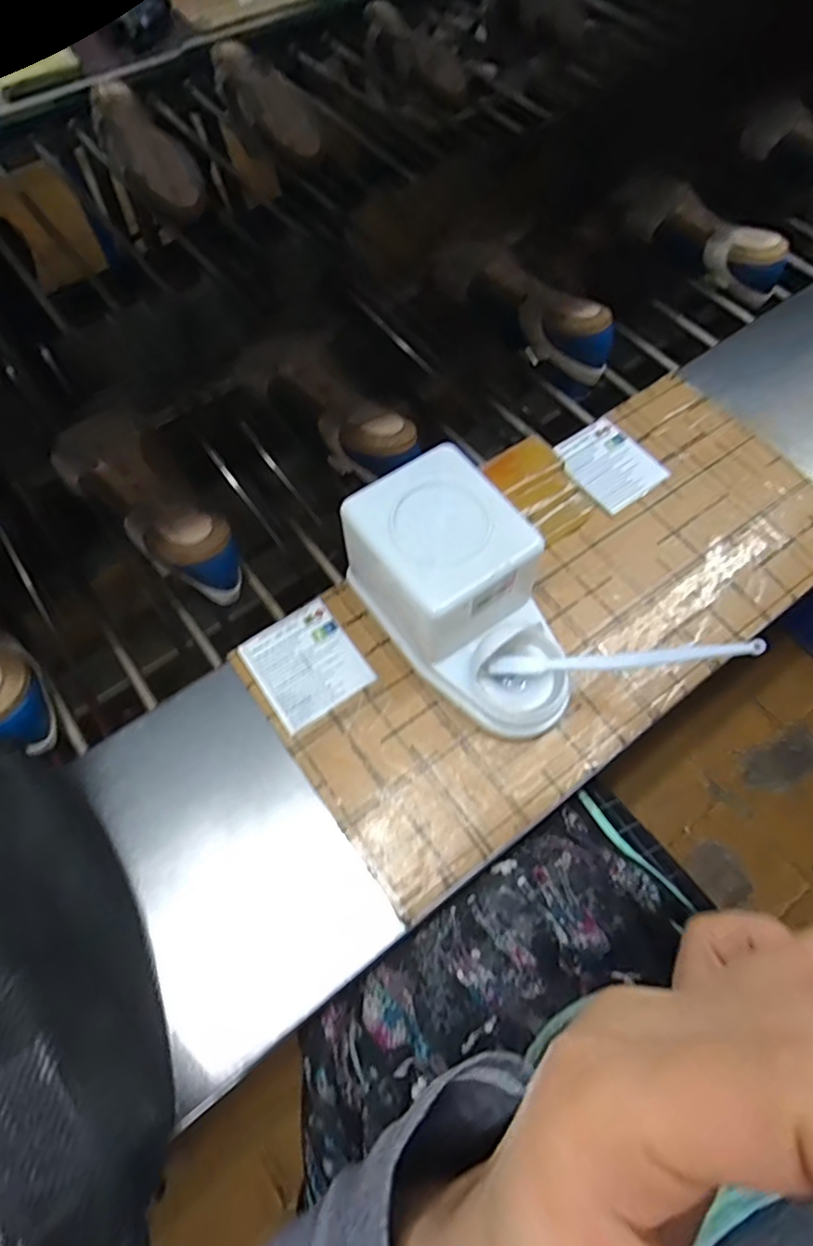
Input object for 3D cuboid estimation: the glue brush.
[{"bbox_3d":[0.143,0.024,0.401,0.169,0.020,0.017,-6,61,18],"label":"glue brush"}]

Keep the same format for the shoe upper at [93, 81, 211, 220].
[{"bbox_3d":[-0.349,-0.634,0.802,0.102,0.072,0.244,-26,65,-11],"label":"shoe upper"}]

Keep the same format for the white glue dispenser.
[{"bbox_3d":[0.043,-0.014,0.416,0.099,0.106,0.181,-32,66,-14],"label":"white glue dispenser"}]

